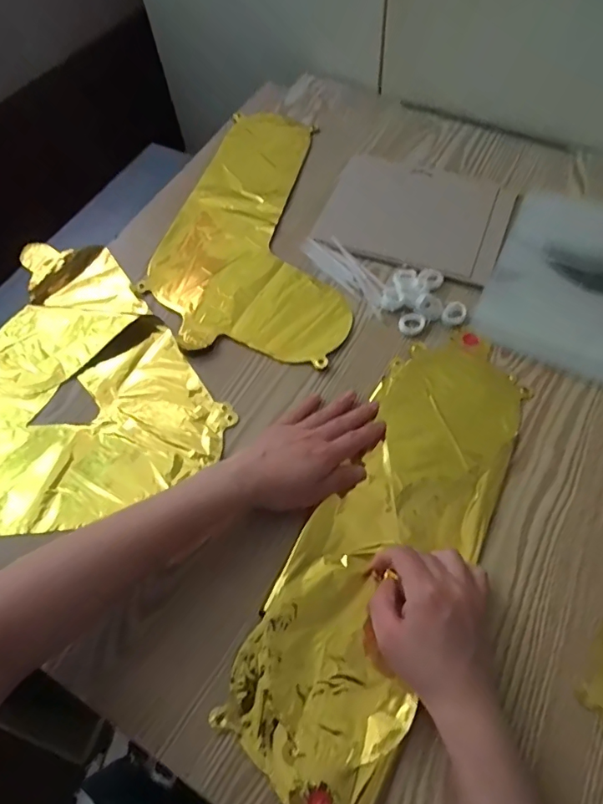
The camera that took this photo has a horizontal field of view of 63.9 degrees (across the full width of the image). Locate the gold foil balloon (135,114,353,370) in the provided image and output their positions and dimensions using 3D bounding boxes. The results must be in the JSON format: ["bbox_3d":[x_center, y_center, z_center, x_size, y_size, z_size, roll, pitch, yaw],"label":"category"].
[{"bbox_3d":[-0.041,-0.220,0.590,0.233,0.008,0.384,9,62,9],"label":"gold foil balloon"}]

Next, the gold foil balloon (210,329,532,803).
[{"bbox_3d":[0.077,0.108,0.403,0.128,0.010,0.412,25,64,16],"label":"gold foil balloon"}]

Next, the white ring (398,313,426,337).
[{"bbox_3d":[0.115,-0.081,0.504,0.026,0.006,0.027,-2,61,3],"label":"white ring"}]

